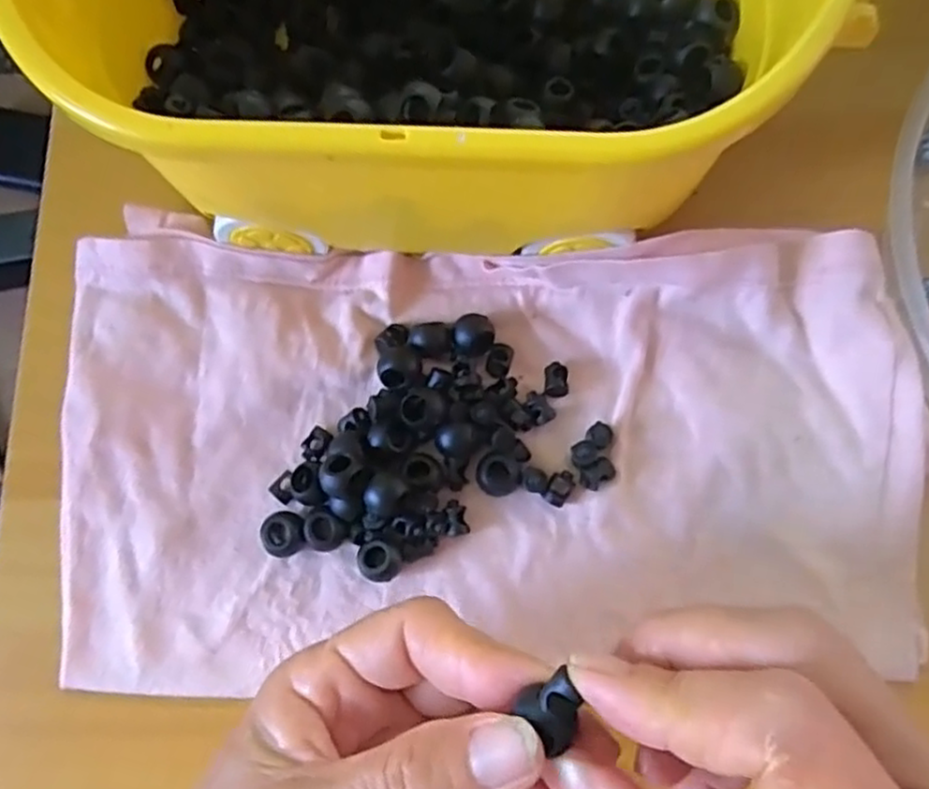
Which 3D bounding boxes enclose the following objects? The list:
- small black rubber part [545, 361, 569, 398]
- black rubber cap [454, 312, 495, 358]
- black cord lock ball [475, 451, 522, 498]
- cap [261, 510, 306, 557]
[{"bbox_3d":[0.034,-0.006,0.261,0.008,0.005,0.014,2,77,2],"label":"small black rubber part"},{"bbox_3d":[0.004,-0.021,0.261,0.014,0.008,0.015,0,77,1],"label":"black rubber cap"},{"bbox_3d":[0.012,0.028,0.250,0.015,0.008,0.014,0,77,1],"label":"black cord lock ball"},{"bbox_3d":[-0.062,0.049,0.249,0.015,0.011,0.015,0,77,1],"label":"cap"}]

